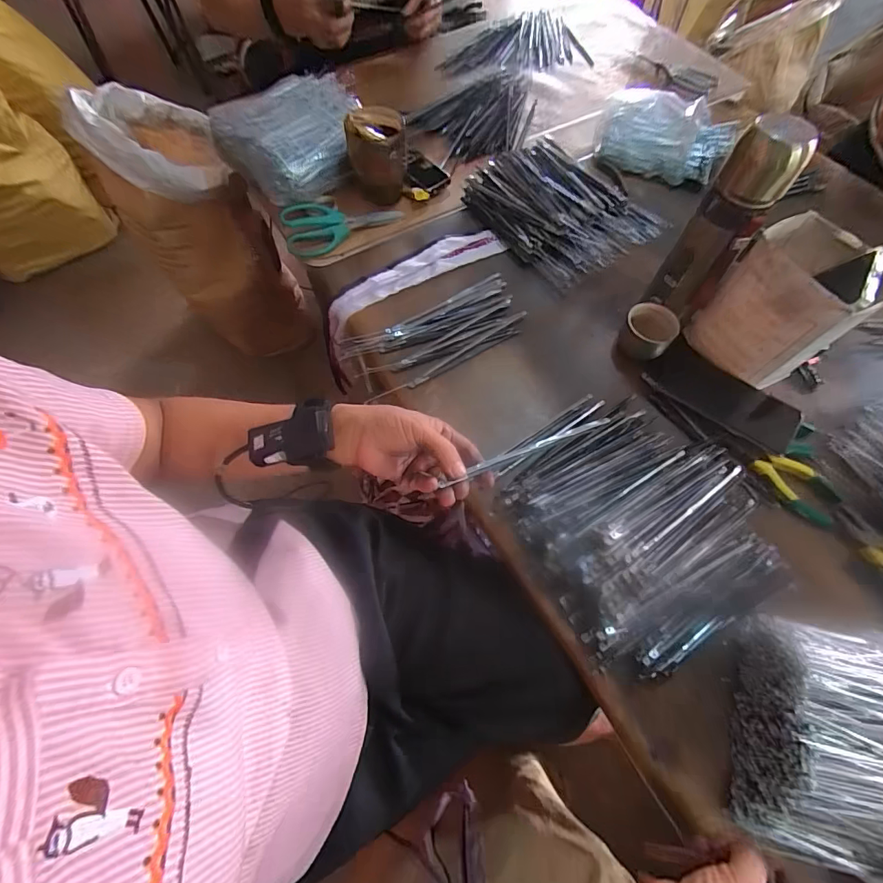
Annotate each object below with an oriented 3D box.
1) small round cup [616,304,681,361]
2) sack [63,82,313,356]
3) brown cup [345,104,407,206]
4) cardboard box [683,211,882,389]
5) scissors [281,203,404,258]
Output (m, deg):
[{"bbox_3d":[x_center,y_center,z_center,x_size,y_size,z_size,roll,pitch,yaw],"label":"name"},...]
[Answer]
[{"bbox_3d":[0.263,-0.139,0.542,0.059,0.046,0.055,0,66,0],"label":"small round cup"},{"bbox_3d":[-0.574,-0.501,1.062,0.256,0.580,0.350,-32,70,-14],"label":"sack"},{"bbox_3d":[-0.096,-0.433,0.646,0.083,0.103,0.079,-4,66,-2],"label":"brown cup"},{"bbox_3d":[0.386,-0.154,0.482,0.102,0.144,0.120,-30,70,-13],"label":"cardboard box"},{"bbox_3d":[-0.153,-0.340,0.644,0.174,0.024,0.078,-25,69,-11],"label":"scissors"}]

